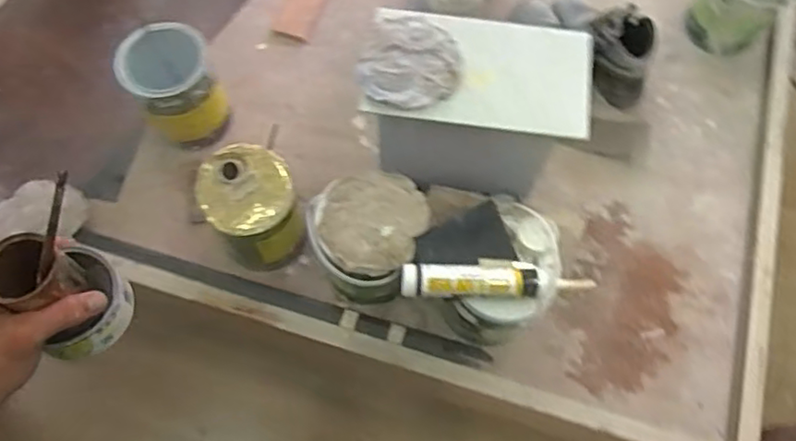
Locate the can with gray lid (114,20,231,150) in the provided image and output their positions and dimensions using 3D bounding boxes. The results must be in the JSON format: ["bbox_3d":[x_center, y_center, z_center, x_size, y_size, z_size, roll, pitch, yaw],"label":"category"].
[{"bbox_3d":[-0.435,-0.253,1.269,0.164,0.211,0.170,0,67,-1],"label":"can with gray lid"}]

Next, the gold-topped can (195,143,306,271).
[{"bbox_3d":[-0.257,-0.014,1.158,0.146,0.222,0.147,0,67,-1],"label":"gold-topped can"}]

